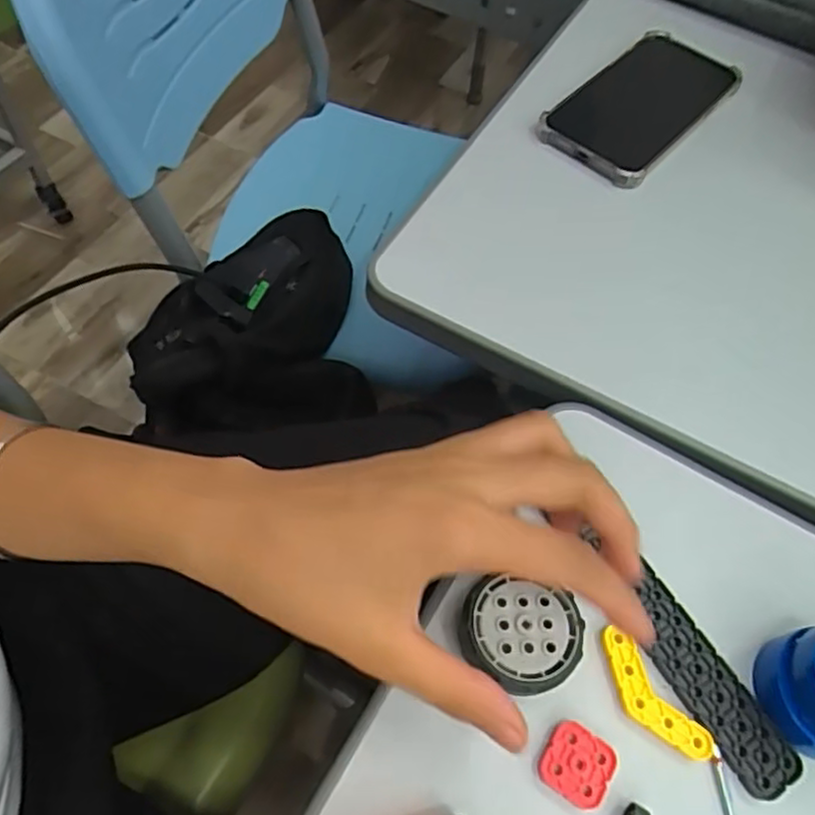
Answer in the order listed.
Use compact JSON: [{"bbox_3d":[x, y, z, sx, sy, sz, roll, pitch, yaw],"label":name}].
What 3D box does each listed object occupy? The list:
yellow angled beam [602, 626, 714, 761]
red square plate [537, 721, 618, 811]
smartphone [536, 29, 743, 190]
[{"bbox_3d":[0.098,0.119,0.266,0.020,0.004,0.057,-32,67,-21],"label":"yellow angled beam"},{"bbox_3d":[0.066,0.139,0.254,0.027,0.005,0.025,31,62,13],"label":"red square plate"},{"bbox_3d":[0.173,-0.223,0.481,0.082,0.015,0.180,40,62,12],"label":"smartphone"}]

